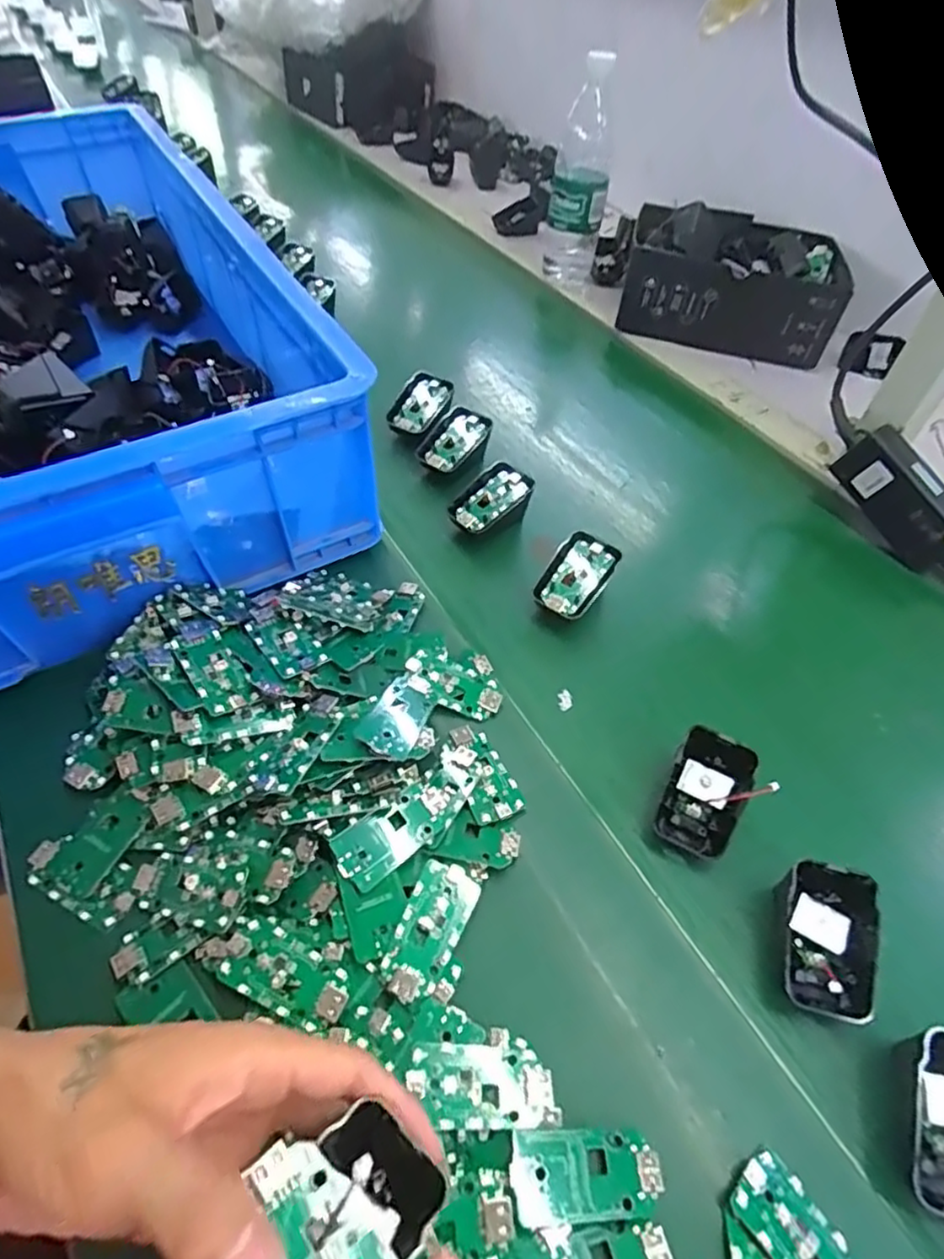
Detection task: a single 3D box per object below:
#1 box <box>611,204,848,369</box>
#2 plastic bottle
[{"bbox_3d":[0.311,-0.421,0.780,0.242,0.096,0.186,12,50,6],"label":"box"},{"bbox_3d":[0.132,-0.543,0.781,0.068,0.219,0.061,9,50,3],"label":"plastic bottle"}]

